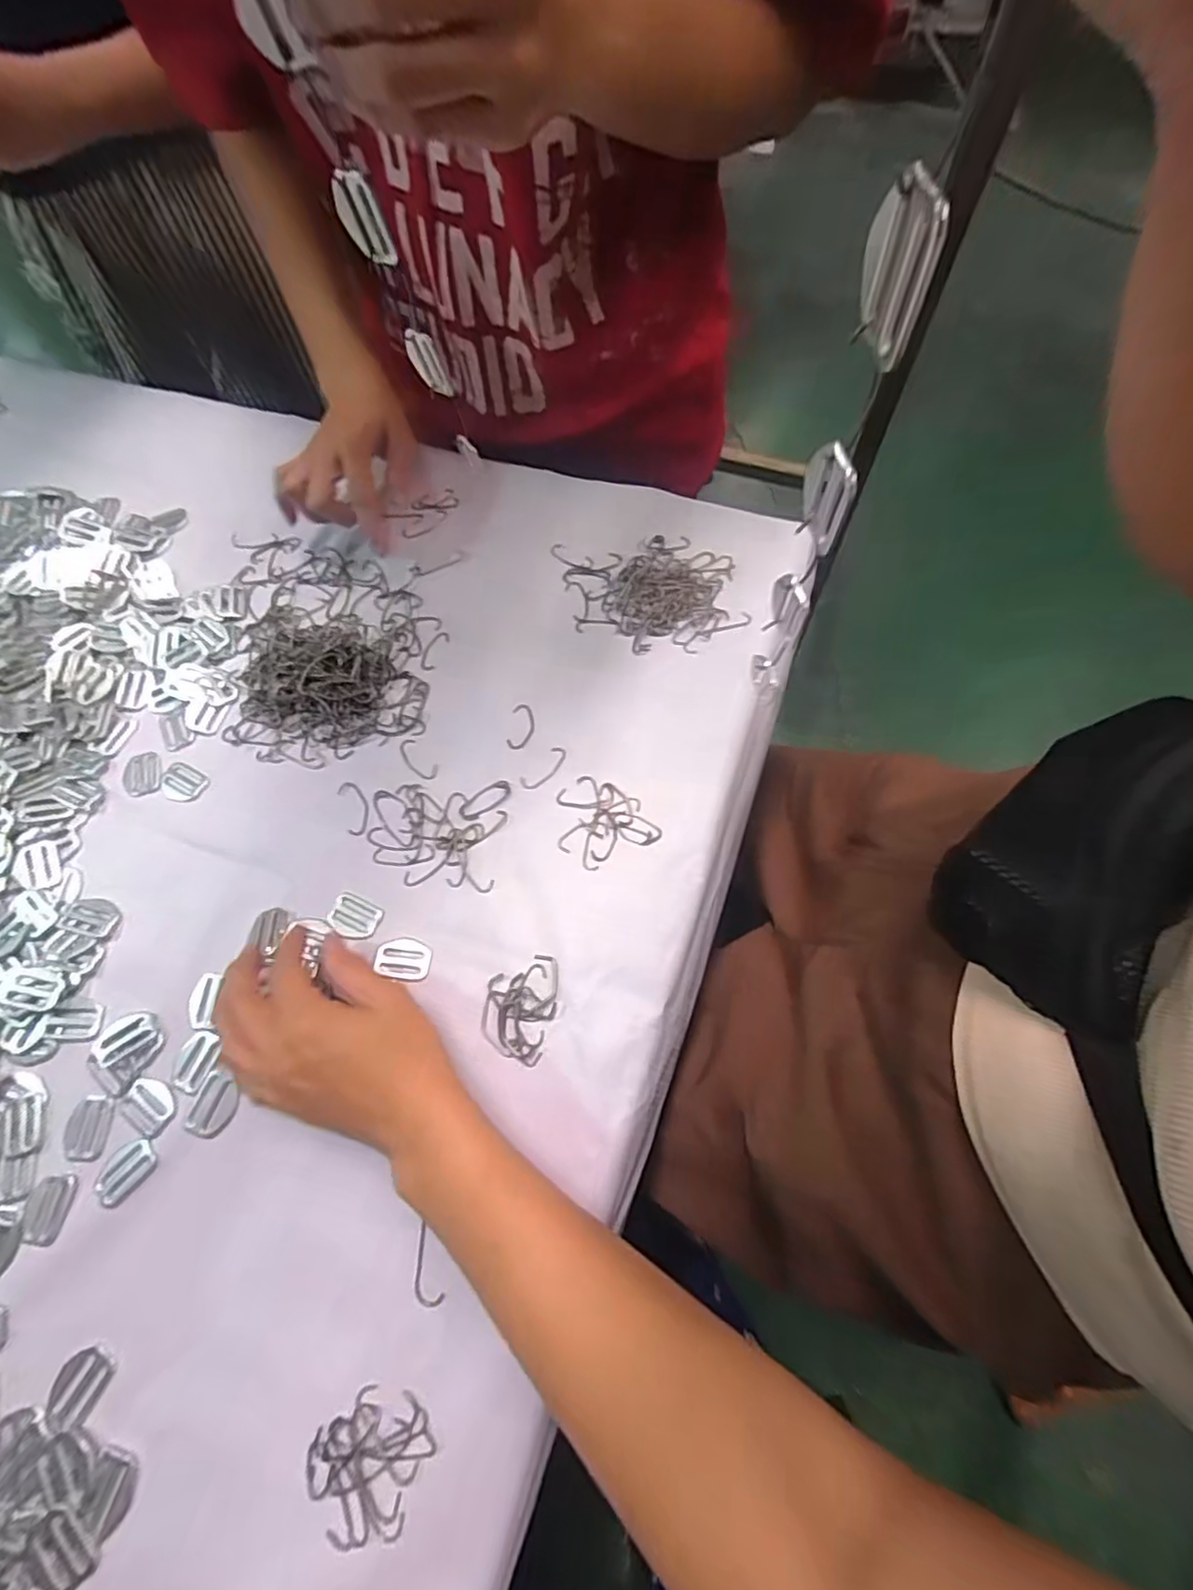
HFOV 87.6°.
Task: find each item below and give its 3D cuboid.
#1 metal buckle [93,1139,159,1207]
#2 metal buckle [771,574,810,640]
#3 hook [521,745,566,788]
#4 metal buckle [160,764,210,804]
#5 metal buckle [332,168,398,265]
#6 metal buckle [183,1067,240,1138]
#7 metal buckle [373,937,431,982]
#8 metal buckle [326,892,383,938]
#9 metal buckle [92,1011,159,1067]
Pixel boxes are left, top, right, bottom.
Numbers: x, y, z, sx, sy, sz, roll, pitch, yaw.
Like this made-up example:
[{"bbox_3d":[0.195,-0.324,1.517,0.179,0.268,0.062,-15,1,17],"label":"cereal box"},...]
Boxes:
[{"bbox_3d":[-0.260,0.206,0.341,0.024,0.004,0.033,38,75,17],"label":"metal buckle"},{"bbox_3d":[0.076,-0.073,0.247,0.007,0.029,0.017,-43,71,-12],"label":"metal buckle"},{"bbox_3d":[-0.035,-0.018,0.419,0.014,0.004,0.038,41,75,17],"label":"hook"},{"bbox_3d":[-0.290,-0.008,0.434,0.034,0.004,0.026,22,71,12],"label":"metal buckle"},{"bbox_3d":[-0.101,-0.249,0.268,0.022,0.032,0.005,22,72,13],"label":"metal buckle"},{"bbox_3d":[-0.217,0.176,0.352,0.026,0.004,0.032,18,70,10],"label":"metal buckle"},{"bbox_3d":[-0.117,0.099,0.376,0.033,0.004,0.025,6,68,6],"label":"metal buckle"},{"bbox_3d":[-0.152,0.075,0.388,0.033,0.004,0.023,17,70,10],"label":"metal buckle"},{"bbox_3d":[-0.280,0.144,0.369,0.035,0.005,0.023,-29,69,-9],"label":"metal buckle"}]

